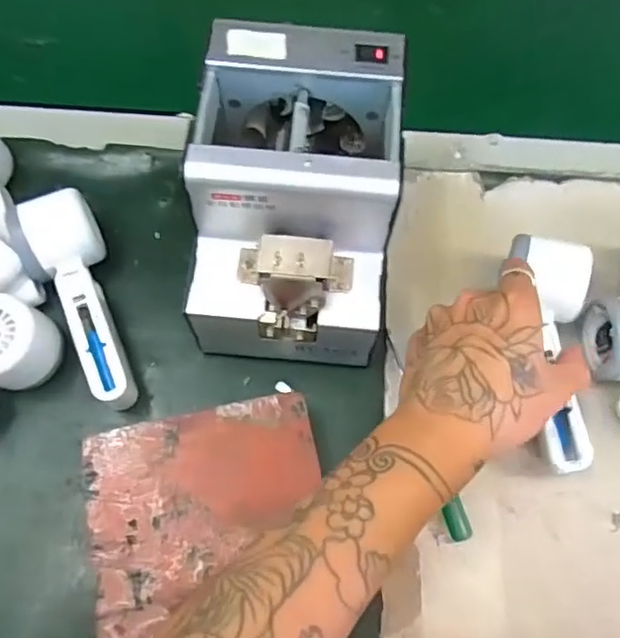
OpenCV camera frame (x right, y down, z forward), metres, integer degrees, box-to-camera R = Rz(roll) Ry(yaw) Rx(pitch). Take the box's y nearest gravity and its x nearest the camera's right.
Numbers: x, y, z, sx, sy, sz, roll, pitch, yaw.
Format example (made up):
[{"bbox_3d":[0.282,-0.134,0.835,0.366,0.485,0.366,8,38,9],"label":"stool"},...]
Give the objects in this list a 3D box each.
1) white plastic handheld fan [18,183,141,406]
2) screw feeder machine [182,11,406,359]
[{"bbox_3d":[-0.168,-0.009,0.428,0.055,0.058,0.159,-16,68,-9],"label":"white plastic handheld fan"},{"bbox_3d":[-0.010,-0.074,0.410,0.120,0.148,0.168,7,67,1],"label":"screw feeder machine"}]

